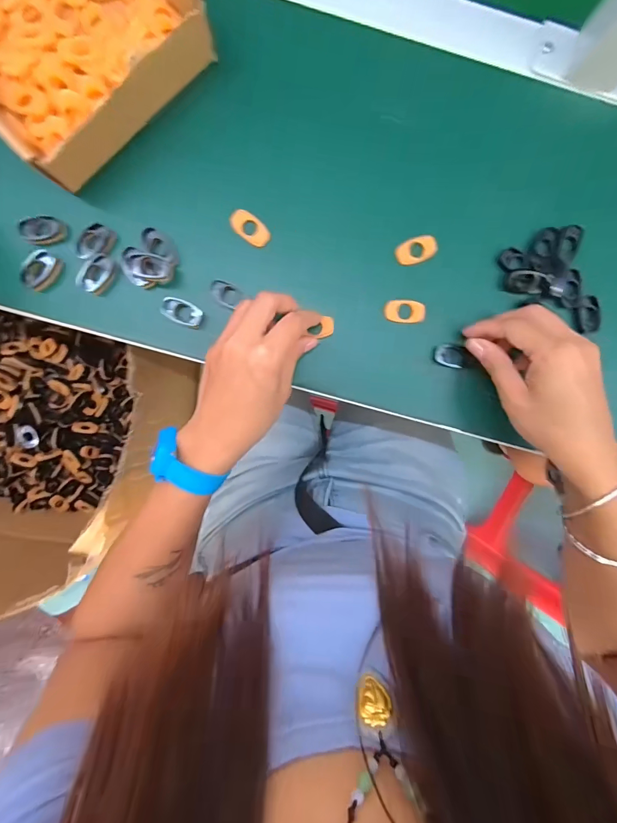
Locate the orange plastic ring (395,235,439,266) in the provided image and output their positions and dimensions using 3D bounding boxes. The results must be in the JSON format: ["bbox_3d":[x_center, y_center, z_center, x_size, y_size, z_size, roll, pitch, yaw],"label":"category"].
[{"bbox_3d":[0.091,-0.135,0.324,0.035,0.006,0.021,-23,95,1],"label":"orange plastic ring"}]

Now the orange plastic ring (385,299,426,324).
[{"bbox_3d":[0.083,-0.085,0.331,0.034,0.006,0.018,3,95,-1],"label":"orange plastic ring"}]

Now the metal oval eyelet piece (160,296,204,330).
[{"bbox_3d":[-0.105,-0.083,0.323,0.034,0.008,0.018,25,94,-3],"label":"metal oval eyelet piece"}]

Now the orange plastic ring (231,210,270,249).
[{"bbox_3d":[-0.047,-0.151,0.320,0.035,0.007,0.019,38,94,-4],"label":"orange plastic ring"}]

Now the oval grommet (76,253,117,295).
[{"bbox_3d":[-0.174,-0.113,0.318,0.019,0.010,0.032,41,93,-4],"label":"oval grommet"}]

